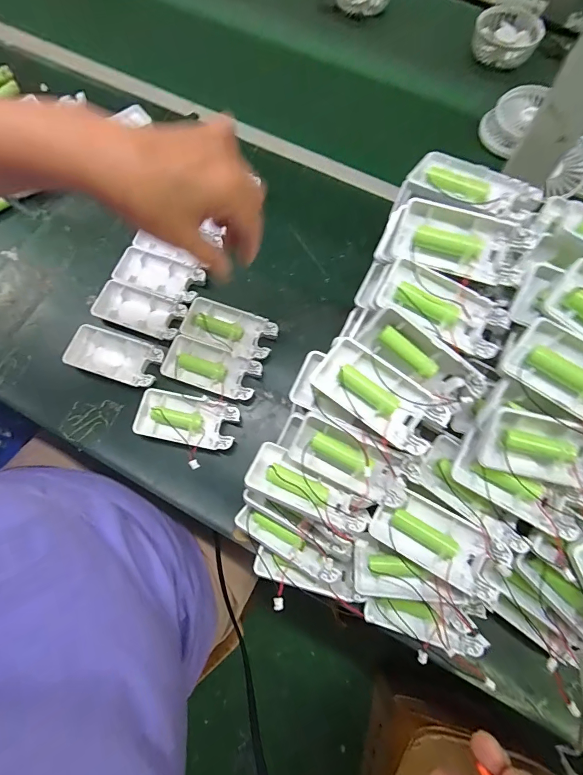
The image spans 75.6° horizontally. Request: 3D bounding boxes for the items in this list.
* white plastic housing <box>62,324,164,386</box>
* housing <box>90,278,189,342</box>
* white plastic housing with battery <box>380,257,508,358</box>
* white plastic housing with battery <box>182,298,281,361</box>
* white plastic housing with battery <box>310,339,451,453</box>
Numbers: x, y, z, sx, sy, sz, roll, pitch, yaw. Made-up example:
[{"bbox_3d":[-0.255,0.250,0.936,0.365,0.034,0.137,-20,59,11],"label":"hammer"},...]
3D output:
[{"bbox_3d":[-0.176,-0.030,0.378,0.095,0.018,0.045,17,72,4],"label":"white plastic housing"},{"bbox_3d":[-0.156,-0.078,0.392,0.092,0.016,0.045,21,72,6],"label":"housing"},{"bbox_3d":[0.112,-0.057,0.280,0.092,0.019,0.043,30,73,8],"label":"white plastic housing with battery"},{"bbox_3d":[-0.065,-0.058,0.384,0.094,0.013,0.046,19,72,5],"label":"white plastic housing with battery"},{"bbox_3d":[0.060,0.007,0.270,0.094,0.018,0.043,37,75,10],"label":"white plastic housing with battery"}]

